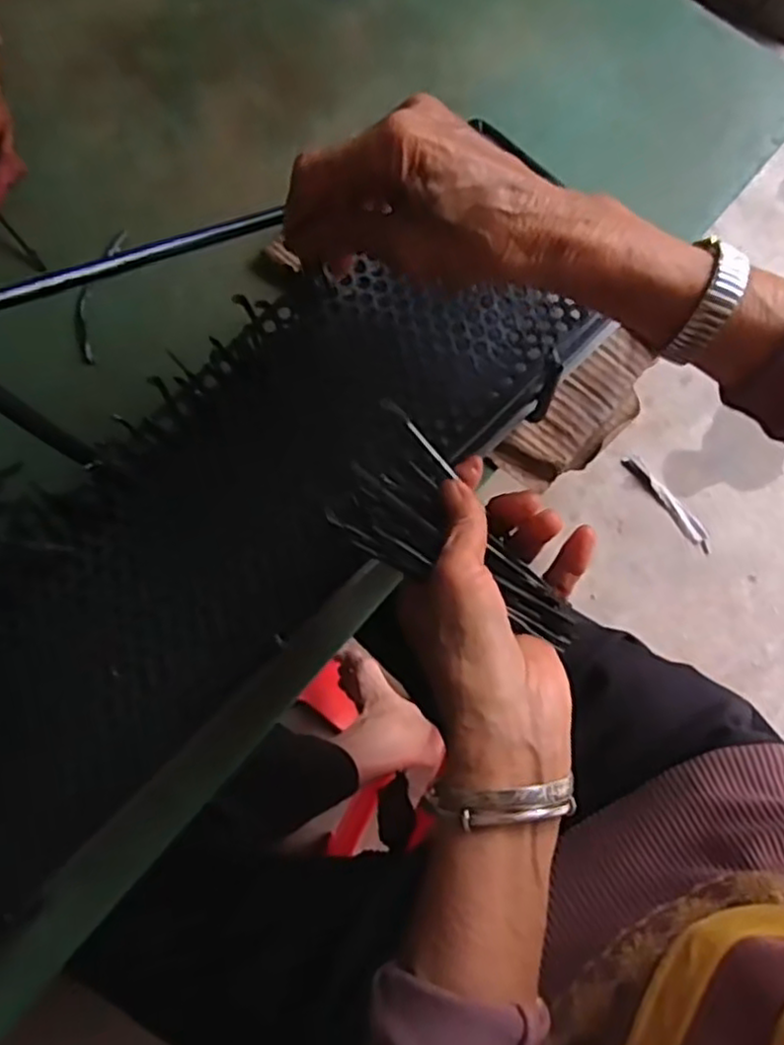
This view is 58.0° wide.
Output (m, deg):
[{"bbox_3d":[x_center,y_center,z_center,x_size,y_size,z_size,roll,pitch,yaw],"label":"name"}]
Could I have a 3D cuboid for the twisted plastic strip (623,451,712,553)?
[{"bbox_3d":[0.420,-0.032,1.072,0.029,0.013,0.184,-41,81,-7],"label":"twisted plastic strip"}]

